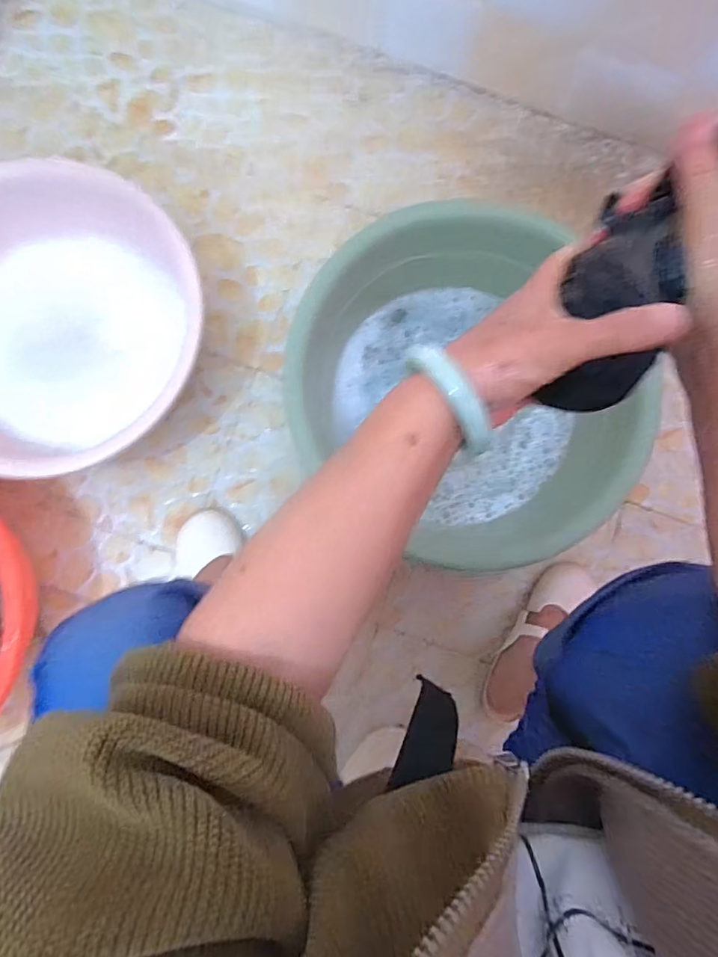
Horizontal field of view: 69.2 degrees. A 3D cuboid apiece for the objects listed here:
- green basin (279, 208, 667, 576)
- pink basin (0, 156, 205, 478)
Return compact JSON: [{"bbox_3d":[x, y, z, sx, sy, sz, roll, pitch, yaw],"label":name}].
[{"bbox_3d":[0.122,-0.096,0.716,0.391,0.178,0.430,-19,85,-5],"label":"green basin"},{"bbox_3d":[-0.406,-0.185,0.708,0.399,0.173,0.376,5,84,-3],"label":"pink basin"}]

